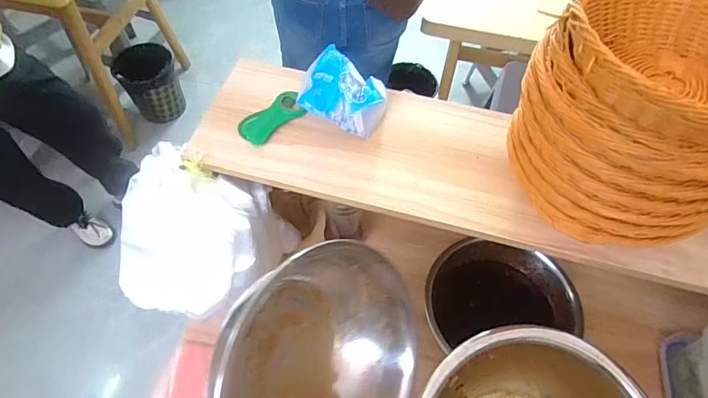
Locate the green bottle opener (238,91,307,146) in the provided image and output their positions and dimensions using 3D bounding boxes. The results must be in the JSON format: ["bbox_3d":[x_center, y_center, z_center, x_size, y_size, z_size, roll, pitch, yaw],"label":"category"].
[{"bbox_3d":[-0.110,-0.110,0.590,0.097,0.011,0.044,-39,65,-22],"label":"green bottle opener"}]

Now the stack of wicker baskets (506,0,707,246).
[{"bbox_3d":[0.278,-0.077,0.422,0.197,0.193,0.207,-23,60,-15],"label":"stack of wicker baskets"}]

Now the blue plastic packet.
[{"bbox_3d":[-0.014,-0.141,0.571,0.112,0.073,0.076,19,59,12],"label":"blue plastic packet"}]

